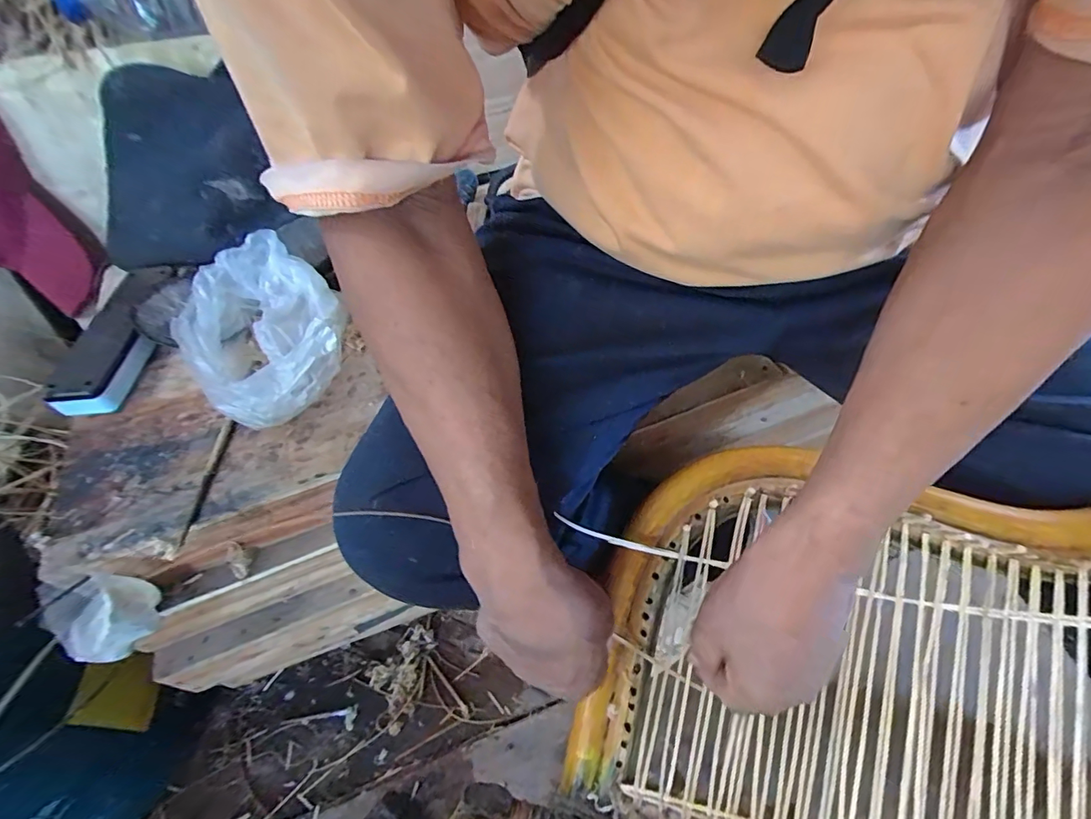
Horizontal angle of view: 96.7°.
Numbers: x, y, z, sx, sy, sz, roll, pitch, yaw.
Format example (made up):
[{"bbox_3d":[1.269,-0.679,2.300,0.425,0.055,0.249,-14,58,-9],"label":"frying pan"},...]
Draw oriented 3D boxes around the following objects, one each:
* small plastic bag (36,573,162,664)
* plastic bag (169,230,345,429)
[{"bbox_3d":[-0.309,0.140,0.334,0.060,0.039,0.055,12,54,12],"label":"small plastic bag"},{"bbox_3d":[-0.239,-0.071,0.408,0.126,0.064,0.196,-28,56,-18],"label":"plastic bag"}]

